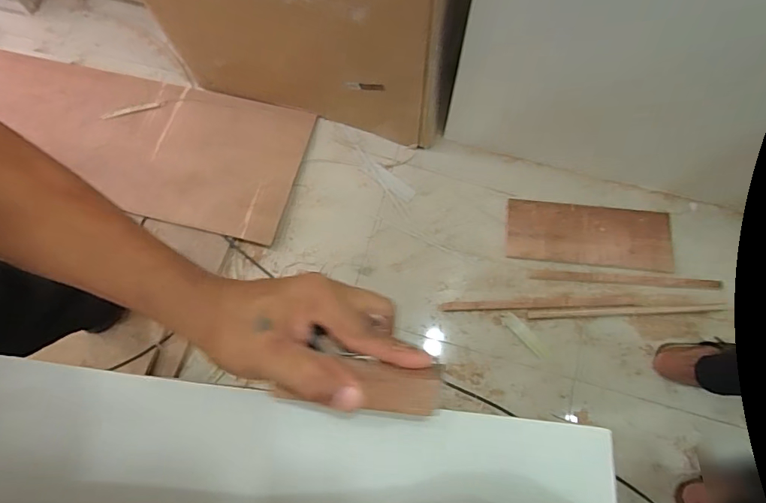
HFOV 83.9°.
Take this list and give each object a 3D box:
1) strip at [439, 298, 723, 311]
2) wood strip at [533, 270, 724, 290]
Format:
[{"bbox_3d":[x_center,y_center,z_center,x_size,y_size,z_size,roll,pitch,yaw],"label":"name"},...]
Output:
[{"bbox_3d":[0.499,0.135,1.095,0.683,0.012,0.028,-2,68,5],"label":"strip"},{"bbox_3d":[0.627,0.073,1.105,0.467,0.013,0.026,4,72,3],"label":"wood strip"}]

